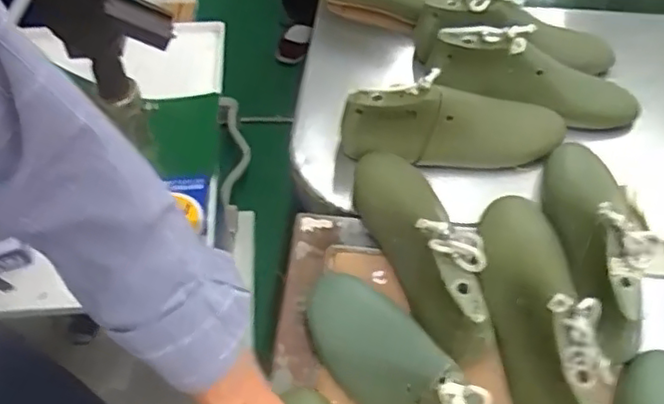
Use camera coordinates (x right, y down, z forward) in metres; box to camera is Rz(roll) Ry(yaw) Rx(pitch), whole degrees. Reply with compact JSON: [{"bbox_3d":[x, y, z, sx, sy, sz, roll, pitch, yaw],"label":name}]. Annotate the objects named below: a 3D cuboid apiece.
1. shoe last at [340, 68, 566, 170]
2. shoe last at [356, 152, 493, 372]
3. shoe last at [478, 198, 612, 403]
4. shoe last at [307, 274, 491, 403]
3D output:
[{"bbox_3d":[0.135,-0.086,0.703,0.252,0.080,0.070,-4,52,-3],"label":"shoe last"},{"bbox_3d":[0.085,0.026,0.611,0.076,0.097,0.254,-13,39,-11],"label":"shoe last"},{"bbox_3d":[0.194,0.086,0.564,0.083,0.087,0.250,-4,51,-4],"label":"shoe last"},{"bbox_3d":[0.058,0.147,0.522,0.074,0.088,0.257,-27,56,-21],"label":"shoe last"}]

